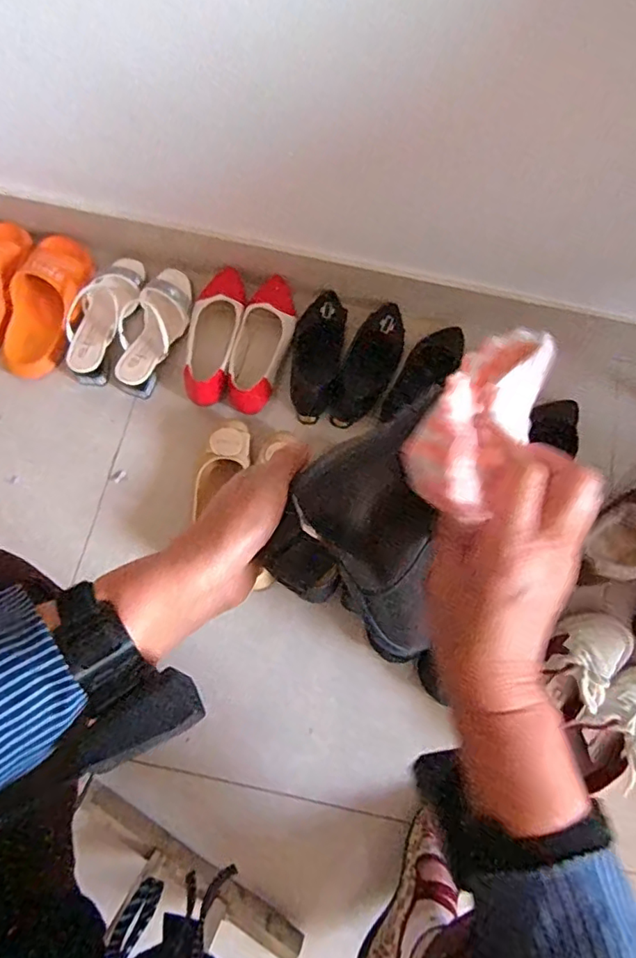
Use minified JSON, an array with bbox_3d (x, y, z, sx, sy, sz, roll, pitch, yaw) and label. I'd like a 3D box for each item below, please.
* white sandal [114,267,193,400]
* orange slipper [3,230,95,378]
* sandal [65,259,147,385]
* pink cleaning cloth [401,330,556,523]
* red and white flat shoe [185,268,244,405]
[{"bbox_3d":[-0.270,-0.257,0.919,0.093,0.060,0.237,16,74,2],"label":"white sandal"},{"bbox_3d":[-0.441,-0.301,0.923,0.117,0.068,0.259,7,73,-1],"label":"orange slipper"},{"bbox_3d":[-0.350,-0.274,0.921,0.089,0.071,0.239,12,73,1],"label":"sandal"},{"bbox_3d":[0.087,-0.031,0.307,0.050,0.037,0.102,35,82,10],"label":"pink cleaning cloth"},{"bbox_3d":[-0.171,-0.243,0.926,0.085,0.050,0.253,6,73,-1],"label":"red and white flat shoe"}]

